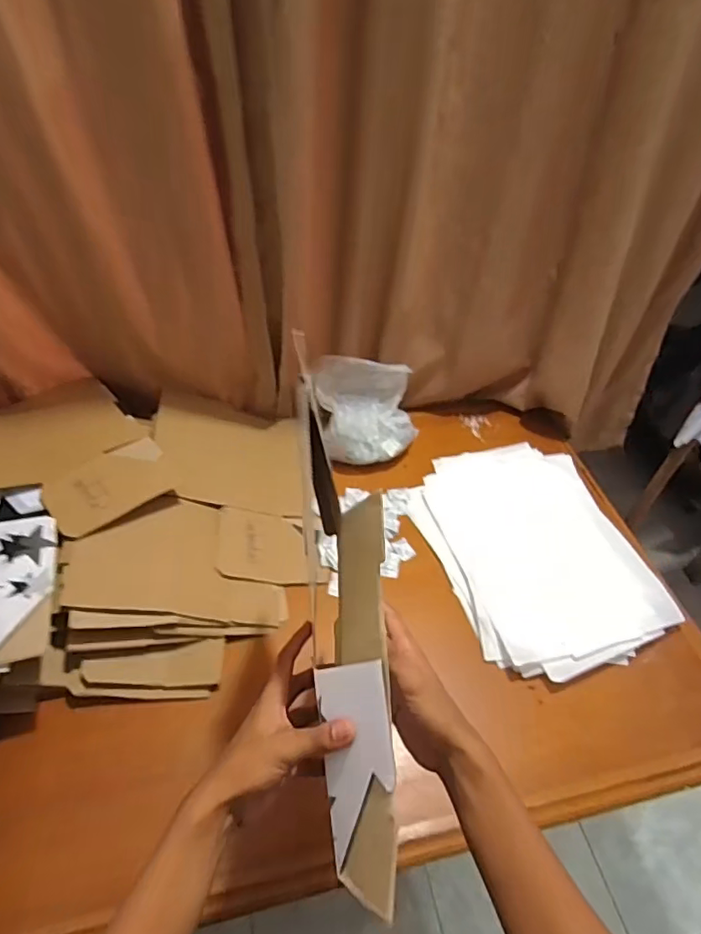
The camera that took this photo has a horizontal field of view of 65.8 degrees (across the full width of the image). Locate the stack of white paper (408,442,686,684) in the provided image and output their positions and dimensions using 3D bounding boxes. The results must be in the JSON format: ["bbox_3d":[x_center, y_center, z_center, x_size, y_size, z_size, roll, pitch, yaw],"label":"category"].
[{"bbox_3d":[0.311,0.129,0.937,0.322,0.024,0.435,-13,48,-12],"label":"stack of white paper"}]

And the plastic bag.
[{"bbox_3d":[0.035,-0.115,1.063,0.202,0.162,0.173,-13,49,-16],"label":"plastic bag"}]

